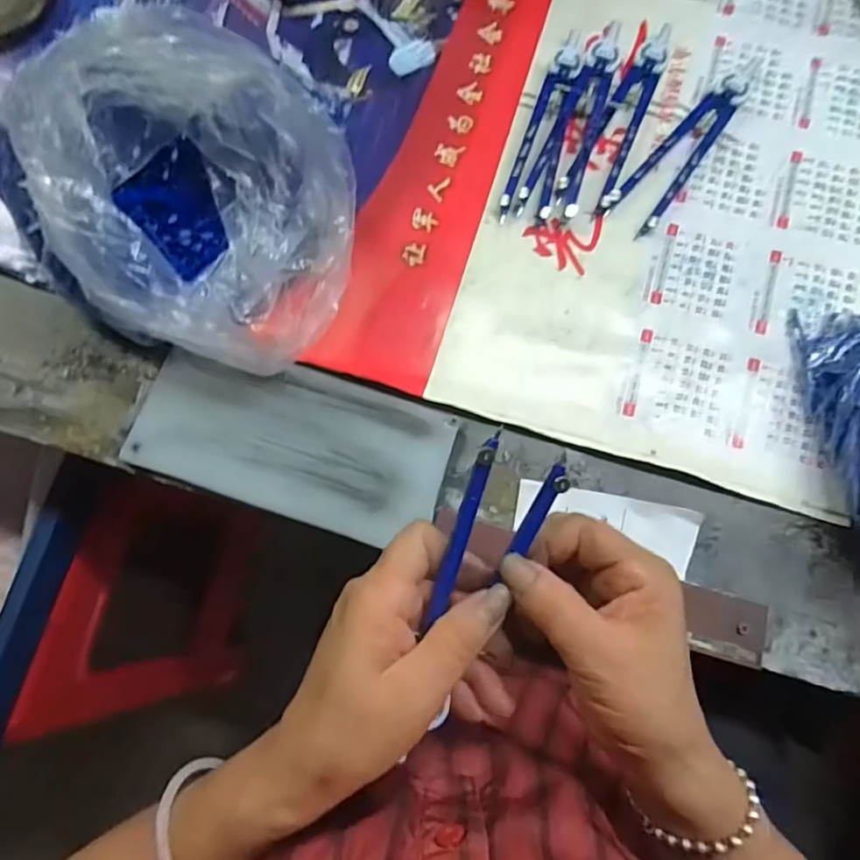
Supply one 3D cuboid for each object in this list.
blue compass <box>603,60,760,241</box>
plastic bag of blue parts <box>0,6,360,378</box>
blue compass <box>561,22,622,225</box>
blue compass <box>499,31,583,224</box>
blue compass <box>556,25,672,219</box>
[{"bbox_3d":[0.190,-0.209,0.399,0.036,0.015,0.169,41,81,9],"label":"blue compass"},{"bbox_3d":[-0.133,-0.131,0.340,0.160,0.111,0.168,10,78,3],"label":"plastic bag of blue parts"},{"bbox_3d":[0.110,-0.220,0.398,0.023,0.019,0.151,16,78,4],"label":"blue compass"},{"bbox_3d":[0.081,-0.218,0.404,0.022,0.013,0.152,20,78,5],"label":"blue compass"},{"bbox_3d":[0.138,-0.225,0.403,0.039,0.011,0.158,26,79,6],"label":"blue compass"}]

